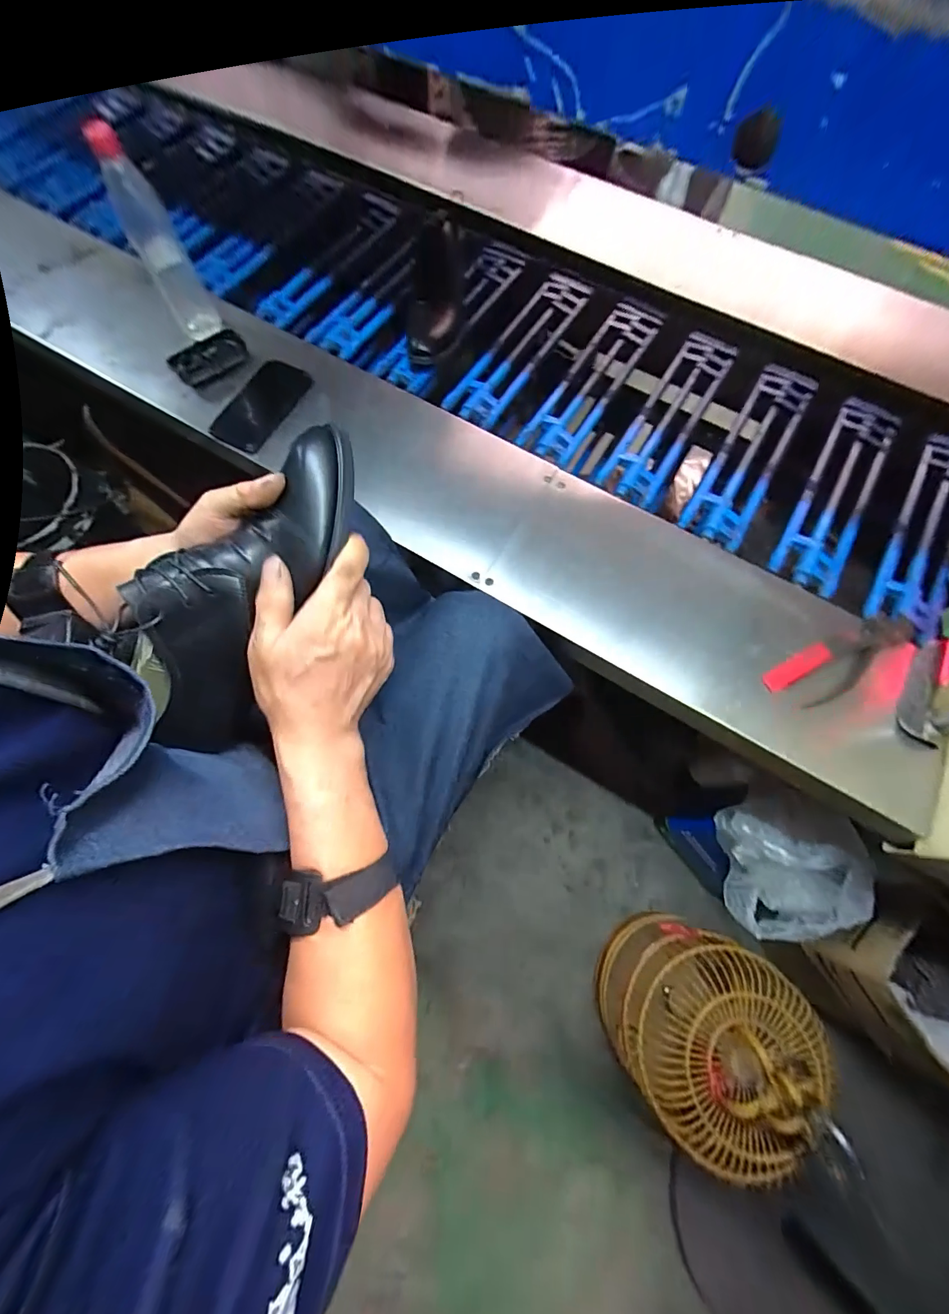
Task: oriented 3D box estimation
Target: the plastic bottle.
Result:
[{"bbox_3d":[-0.429,-0.557,0.603,0.059,0.202,0.053,-34,75,-10],"label":"plastic bottle"}]

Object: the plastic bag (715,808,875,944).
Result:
[{"bbox_3d":[0.494,0.358,0.696,0.202,0.207,0.183,11,72,4],"label":"plastic bag"}]

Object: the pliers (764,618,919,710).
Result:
[{"bbox_3d":[0.470,0.003,0.555,0.236,0.023,0.064,-25,73,-8],"label":"pliers"}]

